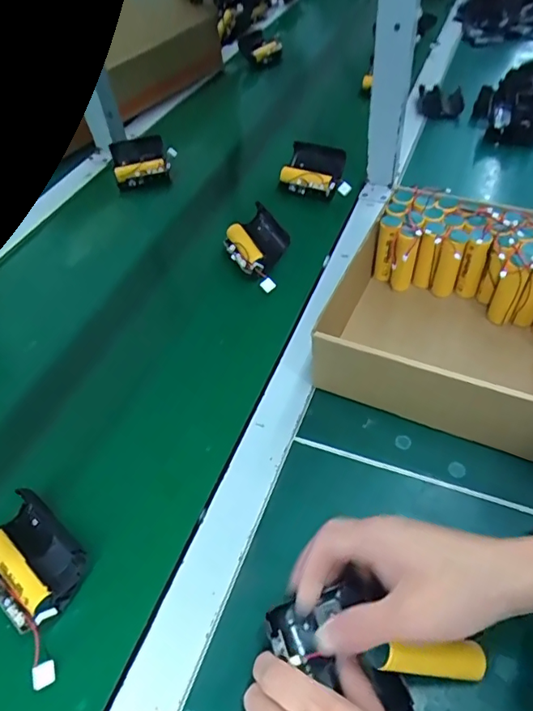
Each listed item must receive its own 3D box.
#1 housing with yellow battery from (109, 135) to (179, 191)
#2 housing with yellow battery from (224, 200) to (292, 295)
[{"bbox_3d":[-0.183,-0.289,0.729,0.090,0.030,0.072,-12,74,-2],"label":"housing with yellow battery"},{"bbox_3d":[-0.010,-0.124,0.568,0.058,0.048,0.120,-20,51,-12],"label":"housing with yellow battery"}]

